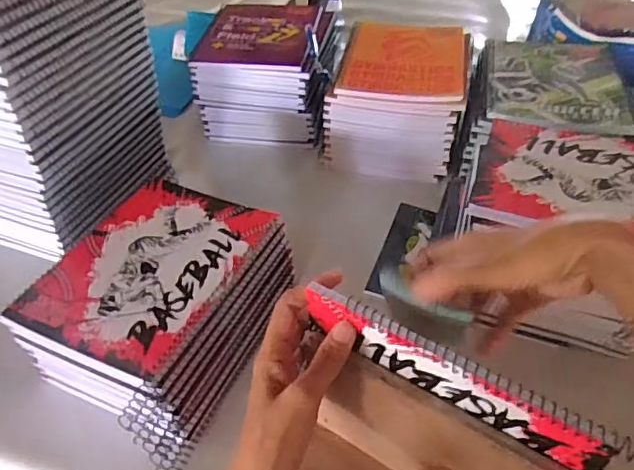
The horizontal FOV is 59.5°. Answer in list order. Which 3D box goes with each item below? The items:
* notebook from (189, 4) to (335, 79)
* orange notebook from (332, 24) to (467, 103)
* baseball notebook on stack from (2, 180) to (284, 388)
[{"bbox_3d":[-0.069,-0.278,0.766,0.162,0.021,0.201,6,43,7],"label":"notebook"},{"bbox_3d":[0.110,-0.222,0.696,0.144,0.020,0.176,7,43,8],"label":"orange notebook"},{"bbox_3d":[-0.141,0.027,0.482,0.146,0.012,0.195,17,46,19],"label":"baseball notebook on stack"}]

